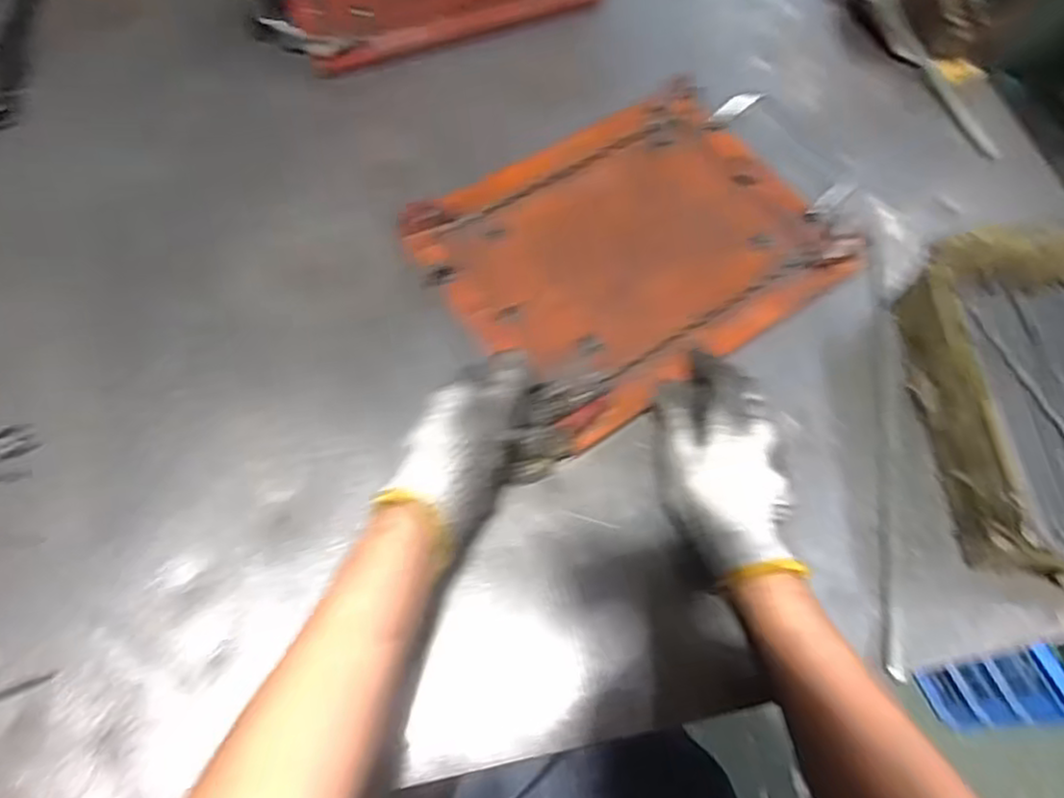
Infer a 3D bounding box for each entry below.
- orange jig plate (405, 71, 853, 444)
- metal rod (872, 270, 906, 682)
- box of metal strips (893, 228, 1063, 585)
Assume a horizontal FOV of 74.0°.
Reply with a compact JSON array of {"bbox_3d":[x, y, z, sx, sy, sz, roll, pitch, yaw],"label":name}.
[{"bbox_3d":[0.078,-0.129,0.580,0.297,0.030,0.248,-32,72,-15],"label":"orange jig plate"},{"bbox_3d":[0.262,0.035,0.519,0.011,0.008,0.320,10,67,2],"label":"metal rod"},{"bbox_3d":[0.380,0.002,0.503,0.178,0.078,0.259,-1,67,-3],"label":"box of metal strips"}]

